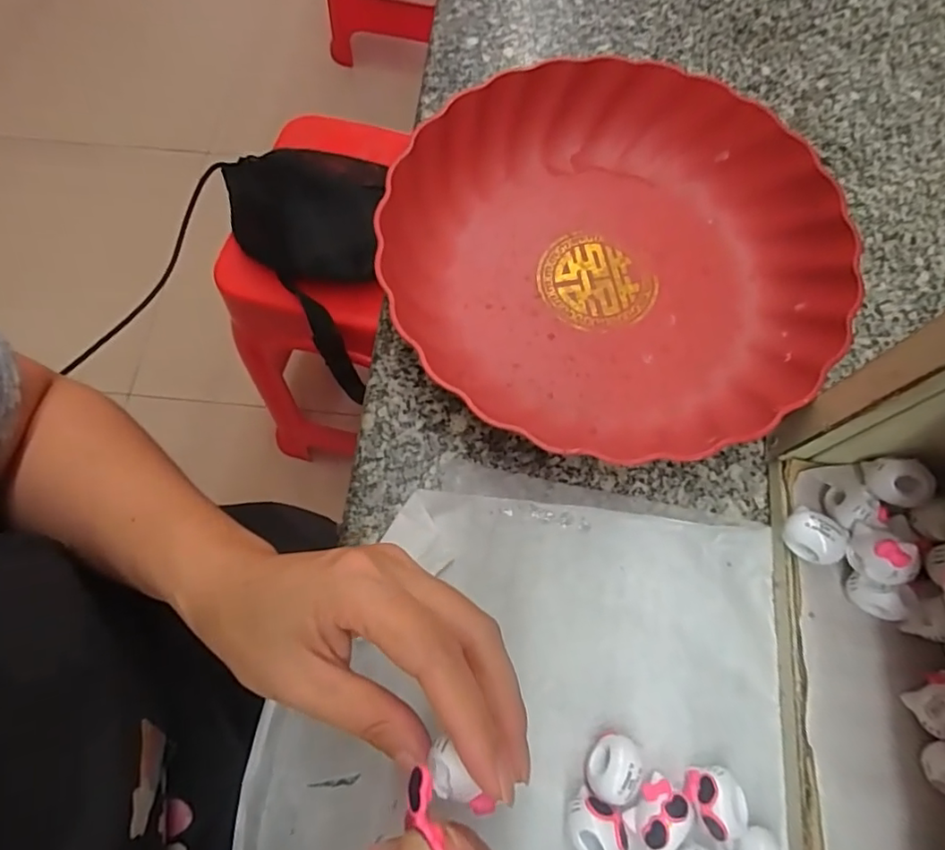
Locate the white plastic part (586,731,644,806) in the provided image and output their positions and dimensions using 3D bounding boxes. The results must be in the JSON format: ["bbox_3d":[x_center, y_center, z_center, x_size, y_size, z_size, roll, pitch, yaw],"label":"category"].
[{"bbox_3d":[0.059,0.145,0.242,0.020,0.021,0.025,22,71,7],"label":"white plastic part"}]

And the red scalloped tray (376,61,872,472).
[{"bbox_3d":[0.077,-0.093,0.315,0.231,0.049,0.234,-34,74,-12],"label":"red scalloped tray"}]

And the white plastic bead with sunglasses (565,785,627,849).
[{"bbox_3d":[0.049,0.166,0.236,0.026,0.022,0.020,42,75,14],"label":"white plastic bead with sunglasses"}]

